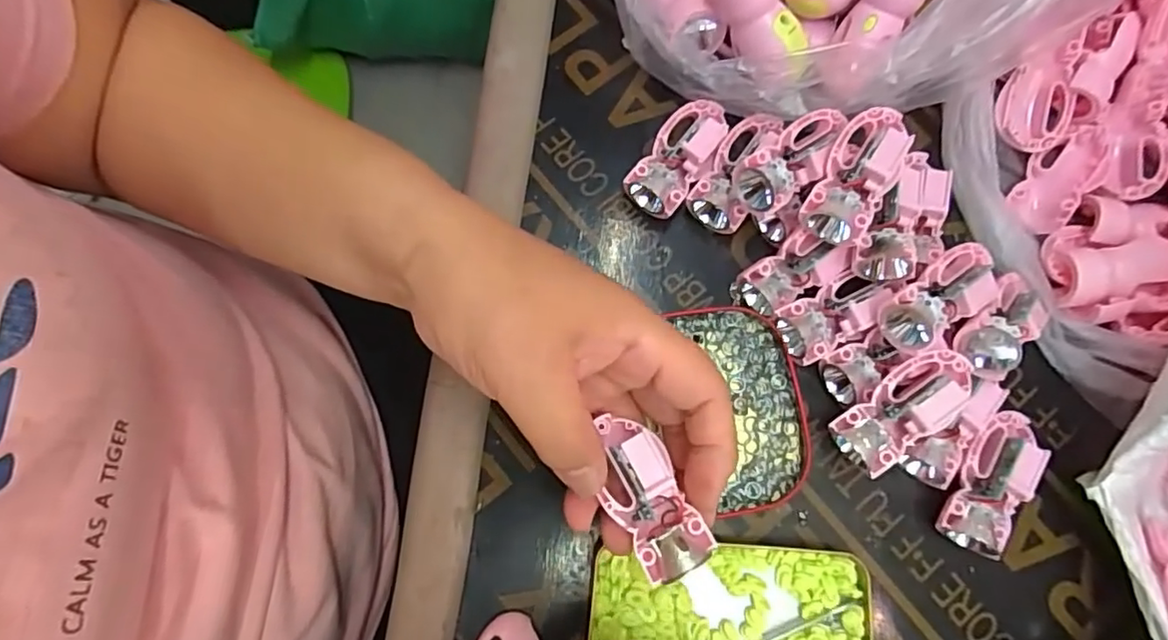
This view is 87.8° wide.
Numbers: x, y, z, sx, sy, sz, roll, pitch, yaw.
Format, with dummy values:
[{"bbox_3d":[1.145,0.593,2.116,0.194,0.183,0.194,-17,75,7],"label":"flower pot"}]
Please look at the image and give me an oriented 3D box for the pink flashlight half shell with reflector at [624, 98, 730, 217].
[{"bbox_3d":[0.051,-0.087,0.323,0.030,0.021,0.065,35,80,7],"label":"pink flashlight half shell with reflector"}]

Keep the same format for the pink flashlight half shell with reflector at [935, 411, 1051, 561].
[{"bbox_3d":[0.195,0.076,0.289,0.031,0.015,0.067,28,79,5],"label":"pink flashlight half shell with reflector"}]

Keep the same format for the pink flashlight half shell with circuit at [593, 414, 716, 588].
[{"bbox_3d":[0.025,0.070,0.242,0.032,0.016,0.063,-23,85,-6],"label":"pink flashlight half shell with circuit"}]

